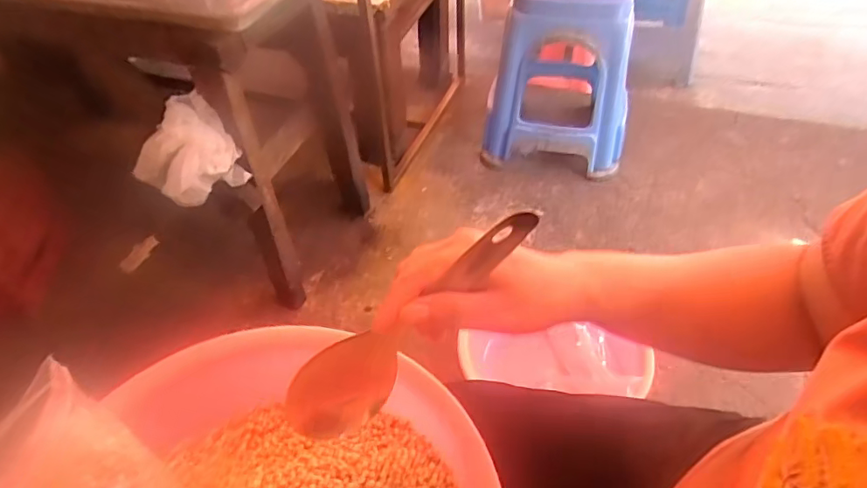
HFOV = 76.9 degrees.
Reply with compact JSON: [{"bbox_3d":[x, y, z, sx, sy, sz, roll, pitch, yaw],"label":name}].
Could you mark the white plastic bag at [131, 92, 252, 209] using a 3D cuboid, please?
[{"bbox_3d":[-0.364,-0.132,0.819,0.085,0.133,0.125,16,49,19],"label":"white plastic bag"}]

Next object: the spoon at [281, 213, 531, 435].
[{"bbox_3d":[-0.014,0.050,0.322,0.192,0.067,0.012,-44,47,14],"label":"spoon"}]

